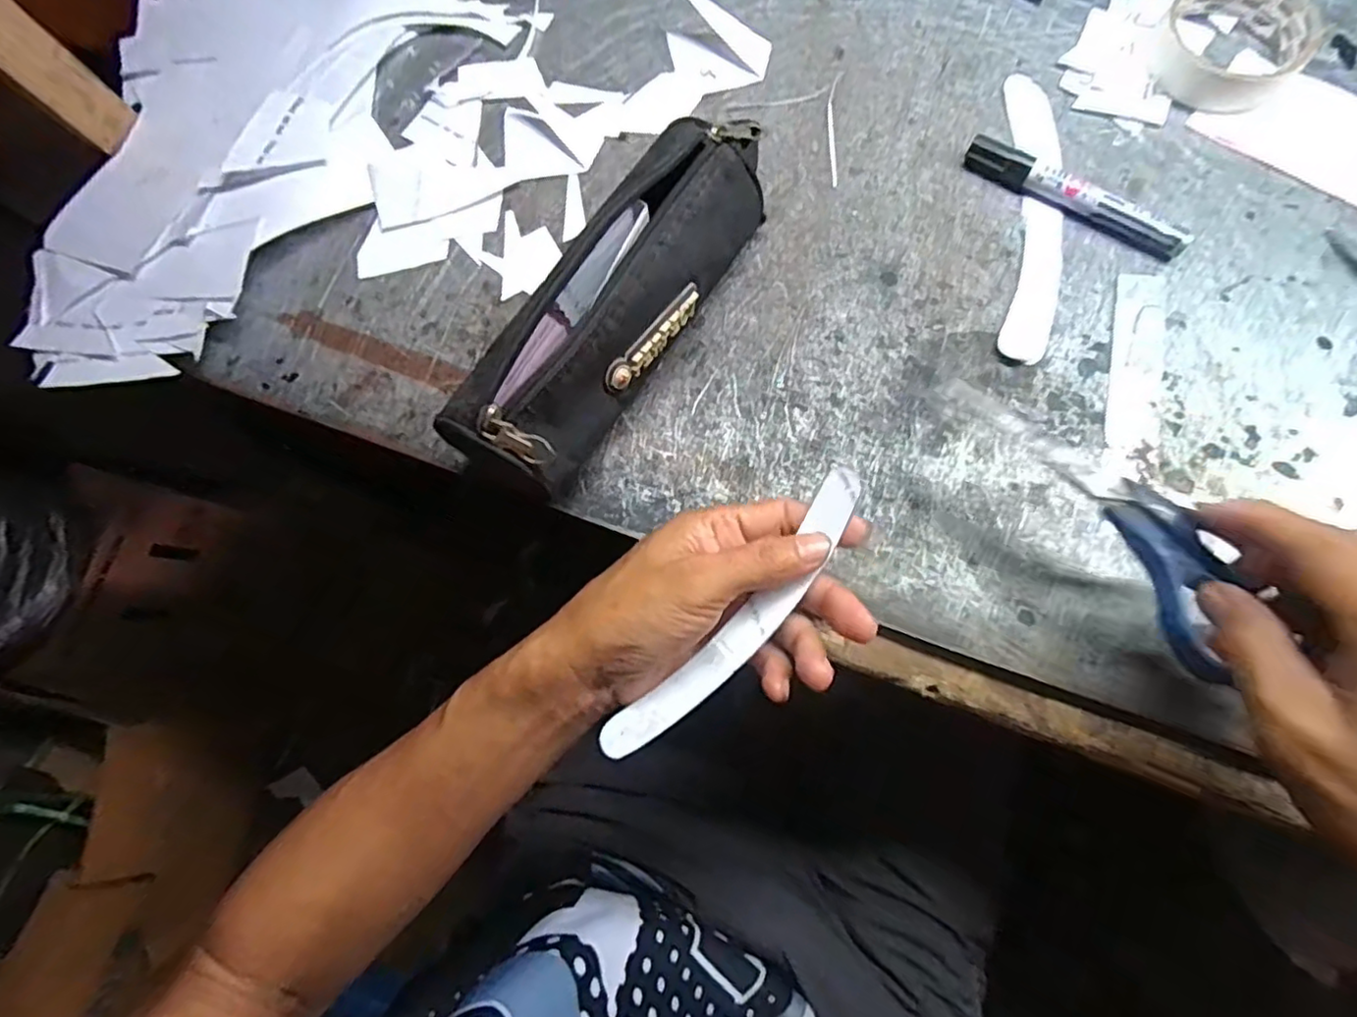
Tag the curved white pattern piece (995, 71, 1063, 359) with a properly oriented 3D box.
[{"bbox_3d":[0.212,-0.177,0.383,0.034,0.004,0.197,8,75,2],"label":"curved white pattern piece"}]

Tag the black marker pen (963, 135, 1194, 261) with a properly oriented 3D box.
[{"bbox_3d":[0.231,-0.183,0.374,0.130,0.016,0.016,35,84,11],"label":"black marker pen"}]

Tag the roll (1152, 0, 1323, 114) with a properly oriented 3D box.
[{"bbox_3d":[0.338,-0.282,0.390,0.078,0.022,0.084,-1,78,5],"label":"roll"}]

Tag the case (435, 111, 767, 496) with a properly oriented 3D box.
[{"bbox_3d":[-0.027,-0.110,0.341,0.057,0.079,0.238,31,79,12],"label":"case"}]

